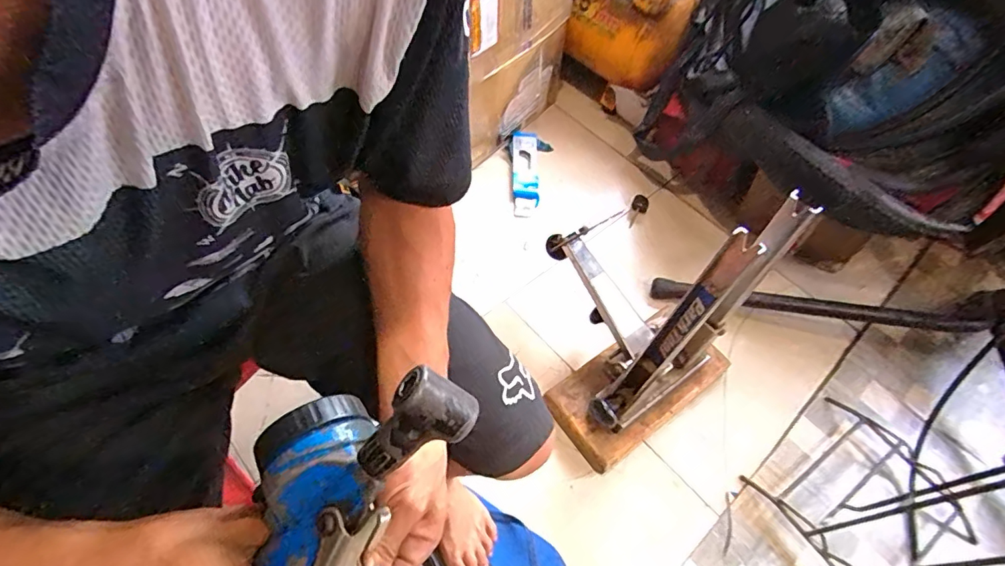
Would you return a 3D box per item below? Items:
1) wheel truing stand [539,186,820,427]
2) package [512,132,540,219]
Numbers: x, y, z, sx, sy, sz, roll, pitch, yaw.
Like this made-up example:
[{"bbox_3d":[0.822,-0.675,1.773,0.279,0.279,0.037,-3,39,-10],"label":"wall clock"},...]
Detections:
[{"bbox_3d":[0.222,-0.023,0.855,0.234,0.463,0.359,-30,65,-21],"label":"wheel truing stand"},{"bbox_3d":[0.062,-0.309,1.368,0.067,0.036,0.299,1,58,-4],"label":"package"}]

